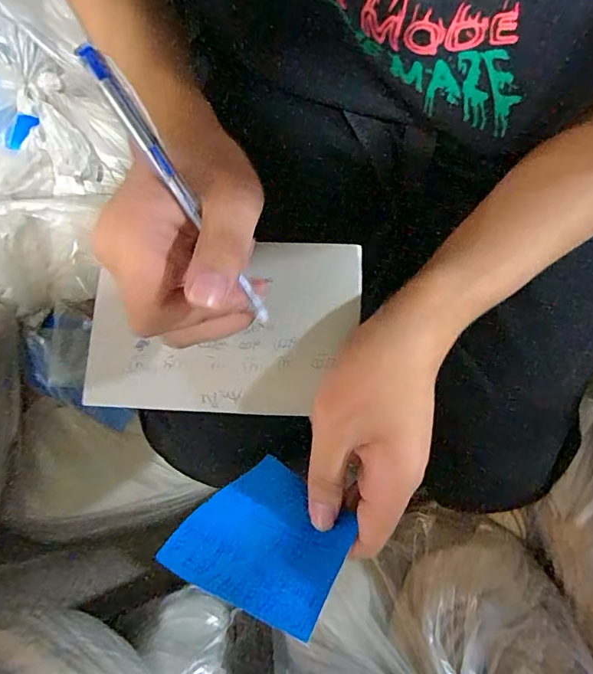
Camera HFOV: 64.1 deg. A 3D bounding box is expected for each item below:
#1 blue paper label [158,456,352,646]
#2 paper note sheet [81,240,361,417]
[{"bbox_3d":[-0.017,0.108,0.255,0.084,0.006,0.073,26,63,16],"label":"blue paper label"},{"bbox_3d":[-0.041,-0.008,0.272,0.150,0.004,0.099,3,82,0],"label":"paper note sheet"}]

